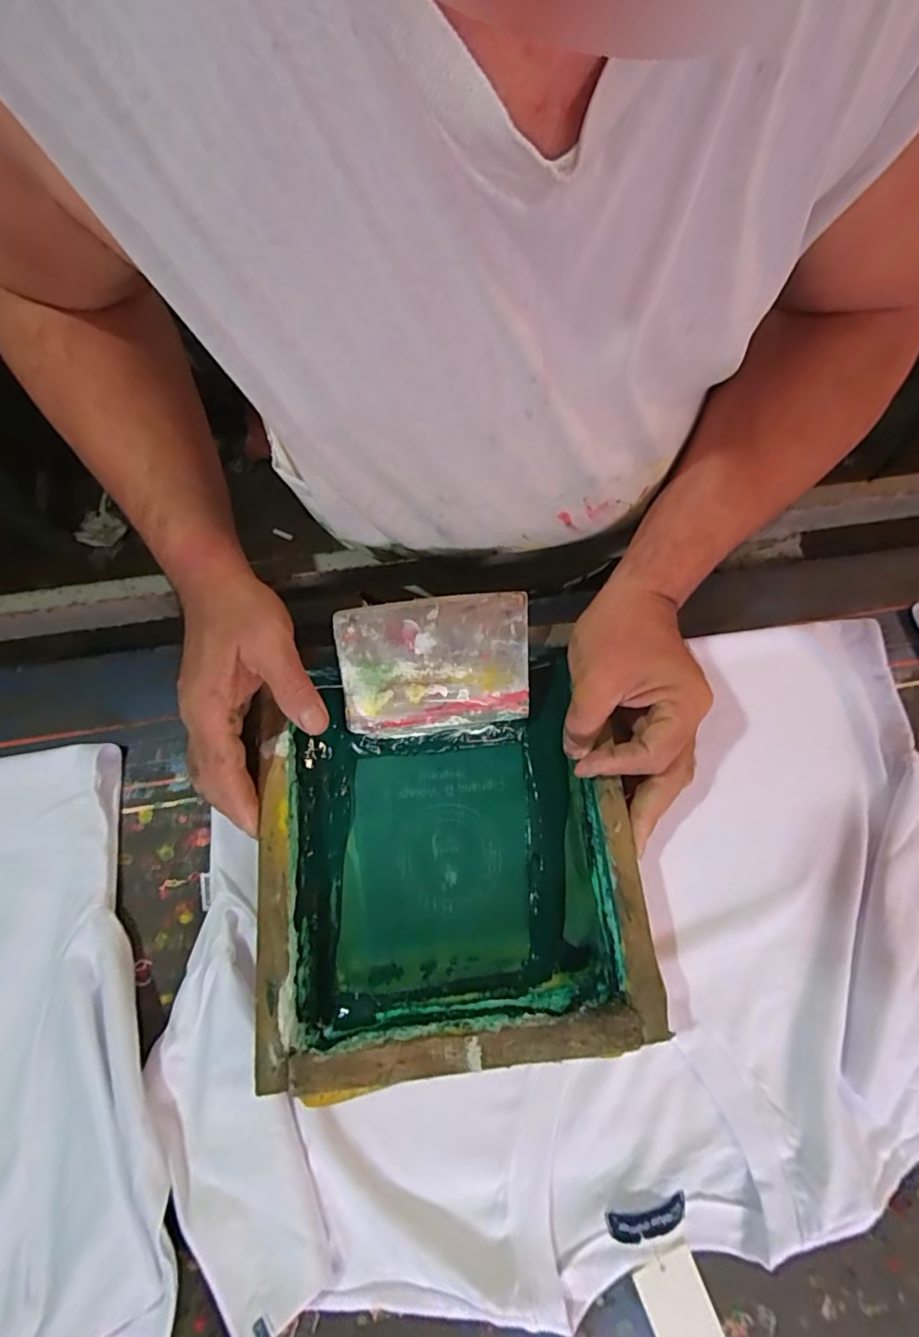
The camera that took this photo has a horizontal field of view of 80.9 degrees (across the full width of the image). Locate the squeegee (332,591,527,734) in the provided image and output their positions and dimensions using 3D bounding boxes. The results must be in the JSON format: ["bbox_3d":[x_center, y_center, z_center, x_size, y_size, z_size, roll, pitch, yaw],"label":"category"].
[{"bbox_3d":[-0.017,-0.001,0.365,0.125,0.004,0.091,-7,113,-3],"label":"squeegee"}]

